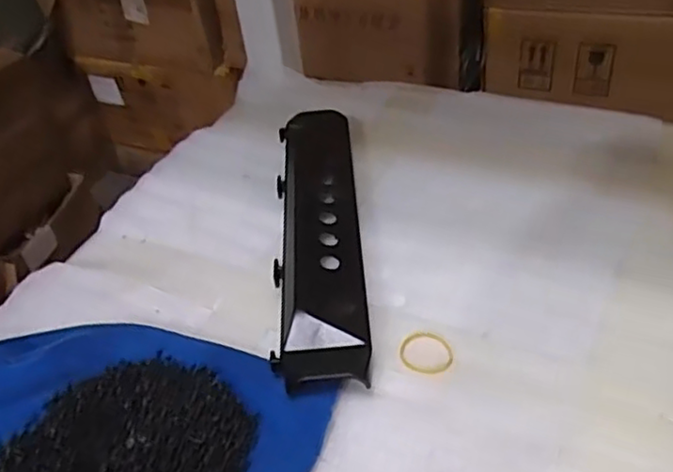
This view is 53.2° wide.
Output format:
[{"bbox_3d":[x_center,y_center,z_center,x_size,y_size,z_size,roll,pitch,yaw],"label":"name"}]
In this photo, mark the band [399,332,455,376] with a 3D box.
[{"bbox_3d":[0.052,0.067,0.387,0.031,0.004,0.029,-4,41,4],"label":"band"}]

